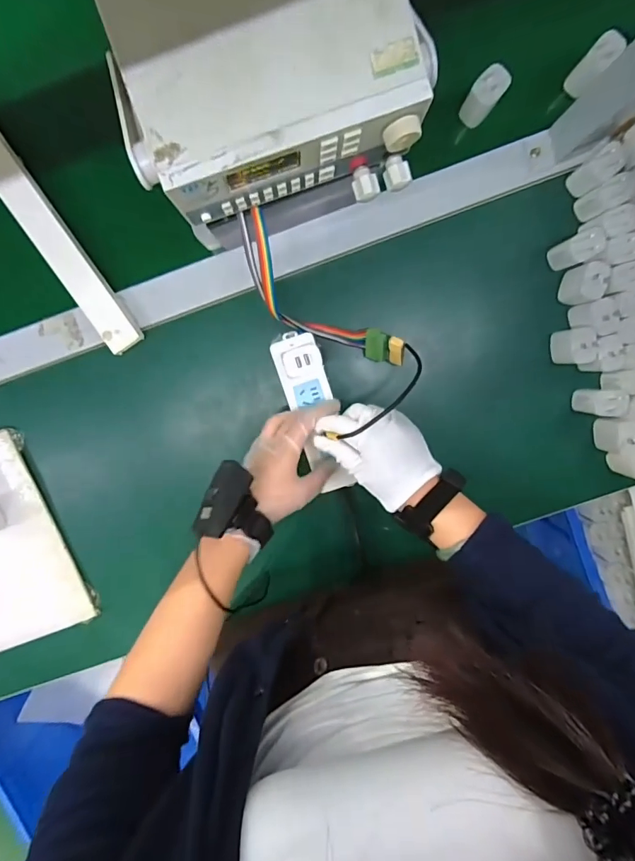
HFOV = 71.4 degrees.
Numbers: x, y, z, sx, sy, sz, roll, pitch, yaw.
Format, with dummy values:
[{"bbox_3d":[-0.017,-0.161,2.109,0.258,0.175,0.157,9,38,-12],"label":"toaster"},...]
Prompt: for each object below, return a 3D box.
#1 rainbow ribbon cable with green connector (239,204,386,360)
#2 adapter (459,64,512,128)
[{"bbox_3d":[-0.010,-0.144,0.496,0.218,0.074,0.069,32,99,-35],"label":"rainbow ribbon cable with green connector"},{"bbox_3d":[0.188,-0.378,0.502,0.030,0.052,0.040,39,95,-5],"label":"adapter"}]

